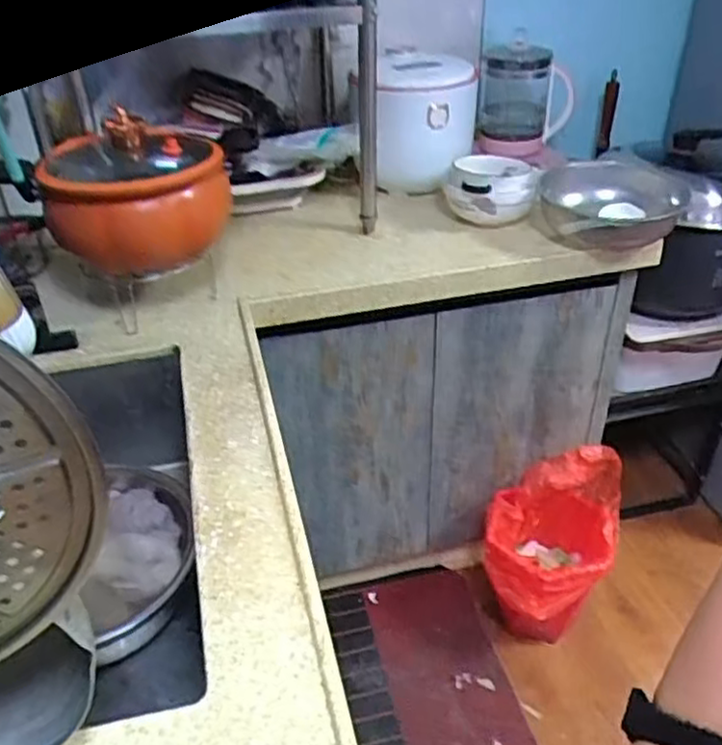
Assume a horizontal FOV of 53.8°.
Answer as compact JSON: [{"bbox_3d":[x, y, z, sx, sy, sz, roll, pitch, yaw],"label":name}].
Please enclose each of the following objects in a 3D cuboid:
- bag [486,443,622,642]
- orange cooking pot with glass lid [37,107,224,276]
[{"bbox_3d":[0.404,0.403,1.553,0.242,0.407,0.306,14,38,21],"label":"bag"},{"bbox_3d":[-0.330,-0.278,1.065,0.250,0.176,0.281,-10,36,-12],"label":"orange cooking pot with glass lid"}]

